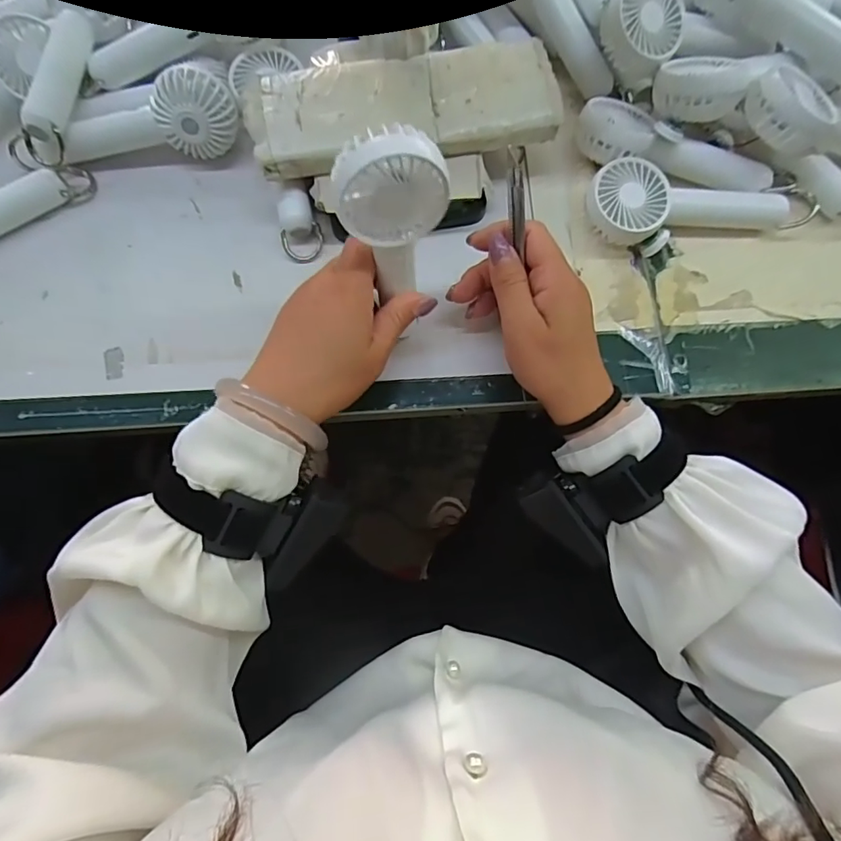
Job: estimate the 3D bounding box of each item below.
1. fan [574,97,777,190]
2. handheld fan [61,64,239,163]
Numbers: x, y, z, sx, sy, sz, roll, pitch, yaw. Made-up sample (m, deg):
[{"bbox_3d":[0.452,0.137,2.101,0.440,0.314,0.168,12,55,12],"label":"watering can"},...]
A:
[{"bbox_3d":[0.189,-0.203,0.383,0.146,0.033,0.052,12,76,-11],"label":"fan"},{"bbox_3d":[-0.198,-0.216,0.379,0.125,0.055,0.040,-8,76,-3],"label":"handheld fan"}]

